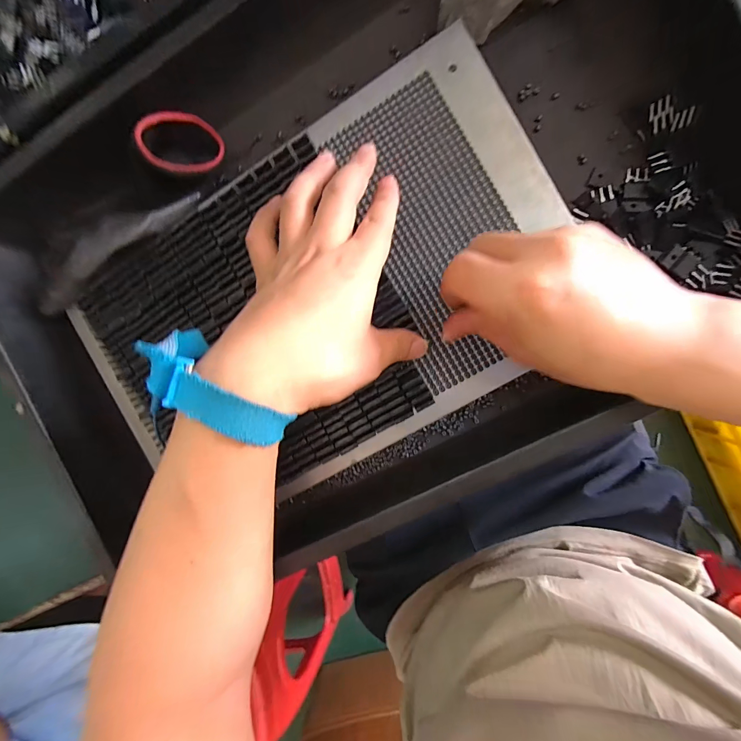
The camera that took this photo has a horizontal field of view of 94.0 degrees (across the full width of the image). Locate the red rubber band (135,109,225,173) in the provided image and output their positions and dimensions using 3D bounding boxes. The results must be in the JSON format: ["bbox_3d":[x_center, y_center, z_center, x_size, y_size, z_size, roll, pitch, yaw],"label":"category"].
[{"bbox_3d":[-0.150,-0.182,0.273,0.007,0.064,0.045,1,110,49],"label":"red rubber band"}]

